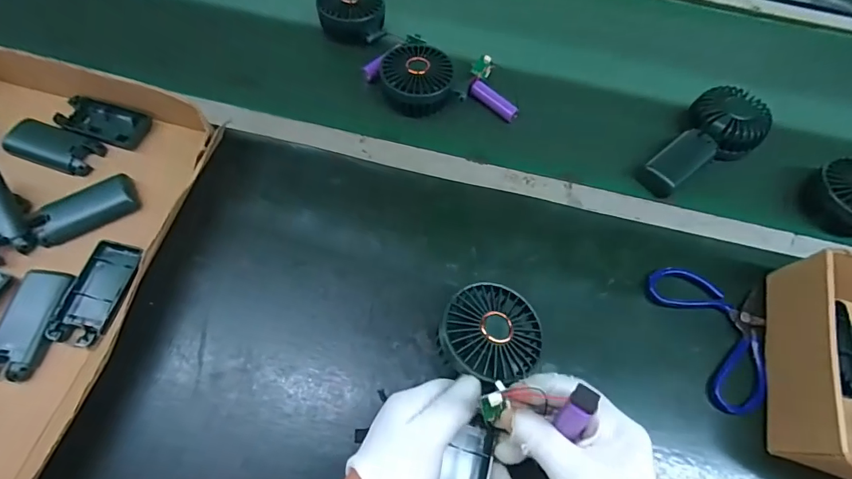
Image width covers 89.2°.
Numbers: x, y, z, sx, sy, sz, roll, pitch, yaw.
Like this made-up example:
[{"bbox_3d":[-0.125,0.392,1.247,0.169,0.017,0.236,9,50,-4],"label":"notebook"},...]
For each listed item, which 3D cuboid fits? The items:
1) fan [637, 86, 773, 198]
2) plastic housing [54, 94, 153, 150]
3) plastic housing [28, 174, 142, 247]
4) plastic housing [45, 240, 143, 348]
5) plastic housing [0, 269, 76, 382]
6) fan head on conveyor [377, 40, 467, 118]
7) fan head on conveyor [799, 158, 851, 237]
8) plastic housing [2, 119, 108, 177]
[{"bbox_3d":[0.325,-0.110,0.501,0.174,0.052,0.082,-40,72,-21],"label":"fan"},{"bbox_3d":[-0.349,-0.129,0.473,0.090,0.013,0.049,16,63,4],"label":"plastic housing"},{"bbox_3d":[-0.332,-0.029,0.421,0.093,0.013,0.041,-30,69,-17],"label":"plastic housing"},{"bbox_3d":[-0.293,0.047,0.389,0.044,0.010,0.094,12,63,2],"label":"plastic housing"},{"bbox_3d":[-0.341,0.071,0.371,0.045,0.011,0.092,4,63,-2],"label":"plastic housing"},{"bbox_3d":[-0.011,-0.190,0.519,0.088,0.040,0.093,-18,66,-13],"label":"fan head on conveyor"},{"bbox_3d":[0.464,-0.045,0.474,0.067,0.046,0.083,-25,68,-16],"label":"fan head on conveyor"},{"bbox_3d":[-0.393,-0.099,0.452,0.093,0.016,0.043,16,63,4],"label":"plastic housing"}]

